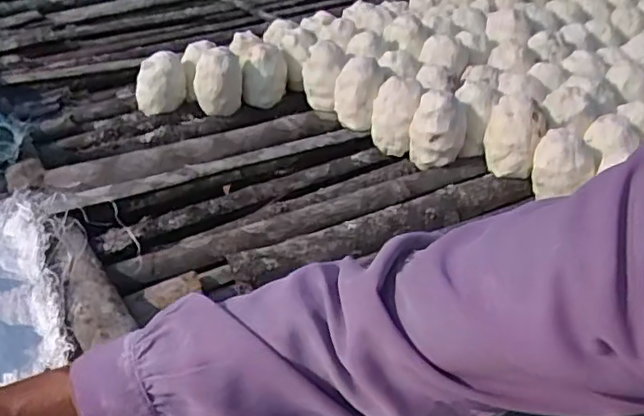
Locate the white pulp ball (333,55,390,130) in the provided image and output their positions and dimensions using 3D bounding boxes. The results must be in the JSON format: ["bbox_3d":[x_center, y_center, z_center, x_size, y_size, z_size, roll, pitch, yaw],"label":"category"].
[{"bbox_3d":[0.059,-0.177,0.977,0.080,0.100,0.063,3,39,3],"label":"white pulp ball"}]

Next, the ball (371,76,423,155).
[{"bbox_3d":[0.113,-0.144,0.949,0.070,0.092,0.079,15,41,17],"label":"ball"}]

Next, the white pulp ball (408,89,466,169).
[{"bbox_3d":[0.168,-0.118,0.902,0.079,0.100,0.073,9,39,11],"label":"white pulp ball"}]

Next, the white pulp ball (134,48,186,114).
[{"bbox_3d":[-0.264,-0.202,1.025,0.082,0.096,0.063,-11,40,-14],"label":"white pulp ball"}]

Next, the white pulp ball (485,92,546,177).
[{"bbox_3d":[0.271,-0.103,0.877,0.078,0.087,0.079,15,41,17],"label":"white pulp ball"}]

